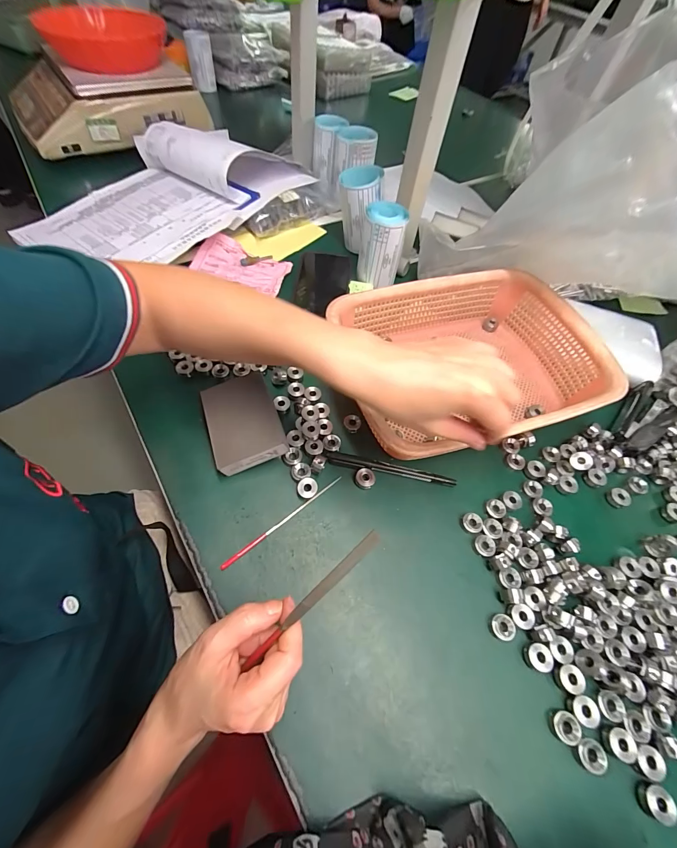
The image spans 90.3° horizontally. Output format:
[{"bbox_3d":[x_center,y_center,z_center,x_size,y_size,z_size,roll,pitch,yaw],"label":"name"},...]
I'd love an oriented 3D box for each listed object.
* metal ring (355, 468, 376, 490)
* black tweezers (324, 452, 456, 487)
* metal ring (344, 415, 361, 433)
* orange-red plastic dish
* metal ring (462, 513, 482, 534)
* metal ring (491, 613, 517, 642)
[{"bbox_3d":[0.028,0.056,0.347,0.020,0.007,0.019,10,58,1],"label":"metal ring"},{"bbox_3d":[0.055,0.048,0.358,0.137,0.010,0.012,10,58,1],"label":"black tweezers"},{"bbox_3d":[0.016,0.000,0.382,0.019,0.010,0.017,12,58,2],"label":"metal ring"},{"bbox_3d":[-0.405,-0.681,0.593,0.195,0.057,0.168,-18,61,-16],"label":"orange-red plastic dish"},{"bbox_3d":[0.133,0.098,0.334,0.015,0.009,0.019,-4,59,-8],"label":"metal ring"},{"bbox_3d":[0.141,0.174,0.288,0.016,0.011,0.020,8,58,0],"label":"metal ring"}]

